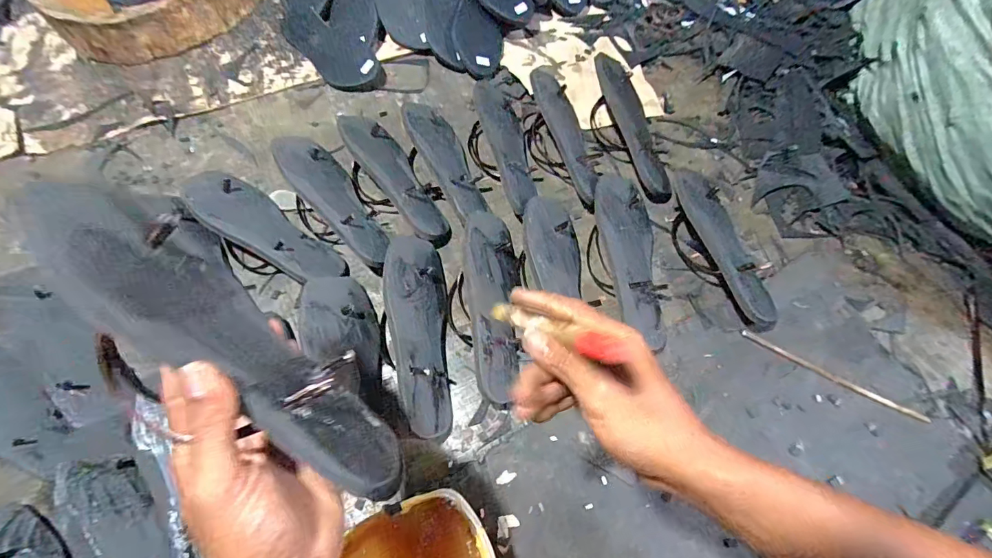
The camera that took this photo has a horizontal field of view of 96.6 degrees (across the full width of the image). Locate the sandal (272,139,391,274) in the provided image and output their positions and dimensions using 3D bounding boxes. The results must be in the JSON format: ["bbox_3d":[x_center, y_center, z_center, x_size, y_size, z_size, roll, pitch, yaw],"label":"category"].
[{"bbox_3d":[-0.222,-0.103,0.636,0.250,0.044,0.098,49,39,13],"label":"sandal"}]

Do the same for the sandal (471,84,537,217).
[{"bbox_3d":[0.017,-0.202,0.685,0.081,0.030,0.247,-1,65,-40],"label":"sandal"}]

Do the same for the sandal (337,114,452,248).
[{"bbox_3d":[-0.150,-0.147,0.651,0.080,0.032,0.238,-23,71,-41],"label":"sandal"}]

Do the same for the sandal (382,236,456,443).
[{"bbox_3d":[-0.100,0.069,0.558,0.036,0.092,0.258,-25,63,37],"label":"sandal"}]

